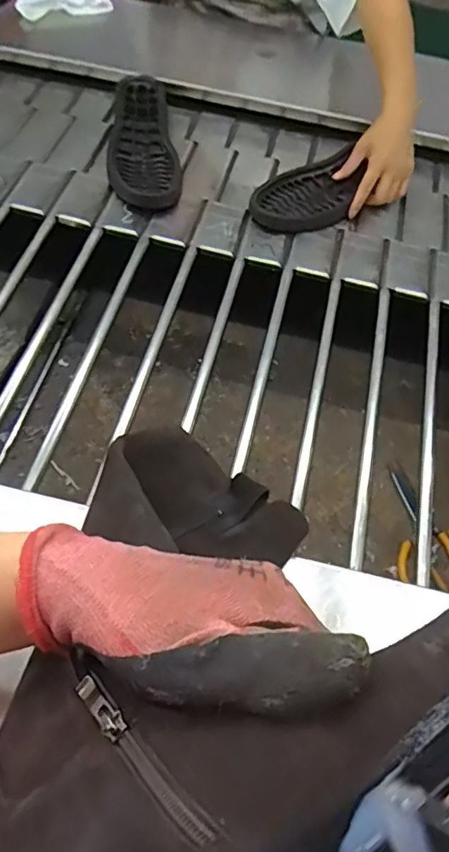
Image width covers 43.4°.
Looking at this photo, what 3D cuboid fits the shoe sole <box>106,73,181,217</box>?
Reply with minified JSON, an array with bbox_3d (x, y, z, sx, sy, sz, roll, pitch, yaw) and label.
[{"bbox_3d":[-0.118,-0.409,0.809,0.104,0.070,0.246,-5,59,-5],"label":"shoe sole"}]

